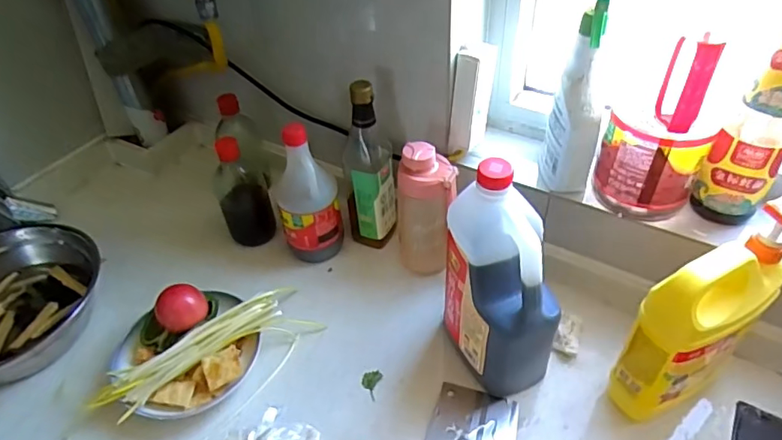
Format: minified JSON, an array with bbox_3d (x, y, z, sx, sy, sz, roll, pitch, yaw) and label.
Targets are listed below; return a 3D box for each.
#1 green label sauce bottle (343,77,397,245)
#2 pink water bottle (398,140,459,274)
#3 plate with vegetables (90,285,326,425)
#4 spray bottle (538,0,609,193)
[{"bbox_3d":[-0.031,-0.064,0.712,0.066,0.241,0.060,-9,45,-5],"label":"green label sauce bottle"},{"bbox_3d":[0.046,-0.005,0.688,0.073,0.188,0.064,7,45,10],"label":"pink water bottle"},{"bbox_3d":[-0.224,0.146,0.630,0.238,0.076,0.138,-24,48,-20],"label":"plate with vegetables"},{"bbox_3d":[0.214,-0.130,0.590,0.051,0.222,0.064,-13,44,-5],"label":"spray bottle"}]

